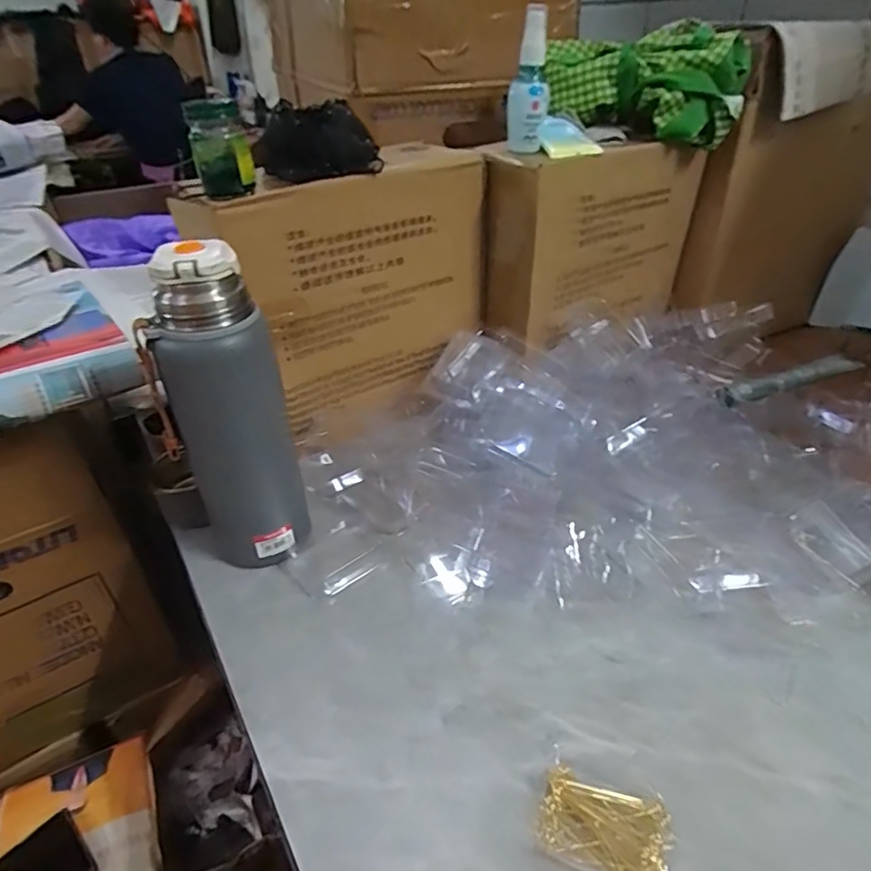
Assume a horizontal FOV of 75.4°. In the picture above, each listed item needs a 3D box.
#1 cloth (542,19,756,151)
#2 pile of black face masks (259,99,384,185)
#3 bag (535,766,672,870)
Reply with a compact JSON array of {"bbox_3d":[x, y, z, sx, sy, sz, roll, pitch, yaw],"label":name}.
[{"bbox_3d":[0.224,-0.380,0.613,0.205,0.094,0.080,15,39,20],"label":"cloth"},{"bbox_3d":[-0.100,-0.255,0.489,0.094,0.055,0.046,5,36,7],"label":"pile of black face masks"},{"bbox_3d":[0.095,0.223,0.320,0.070,0.013,0.052,10,37,14],"label":"bag"}]

